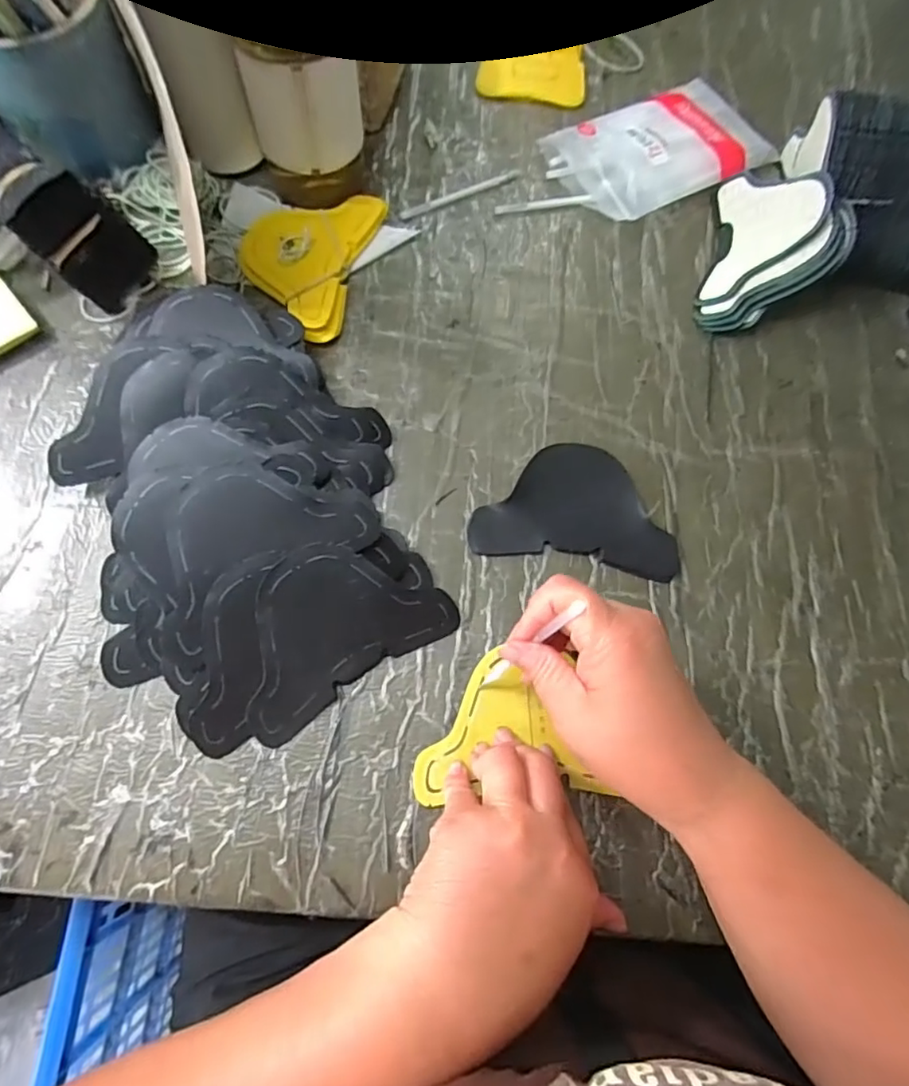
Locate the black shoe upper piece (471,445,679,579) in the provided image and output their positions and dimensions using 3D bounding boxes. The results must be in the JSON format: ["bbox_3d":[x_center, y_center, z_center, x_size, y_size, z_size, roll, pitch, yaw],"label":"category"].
[{"bbox_3d":[0.082,-0.028,0.386,0.133,0.013,0.086,8,71,0],"label":"black shoe upper piece"}]

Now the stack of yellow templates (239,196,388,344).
[{"bbox_3d":[-0.117,-0.223,0.448,0.091,0.016,0.137,15,71,3],"label":"stack of yellow templates"}]

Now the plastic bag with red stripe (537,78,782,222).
[{"bbox_3d":[0.175,-0.341,0.498,0.169,0.029,0.111,-26,74,-11],"label":"plastic bag with red stripe"}]

